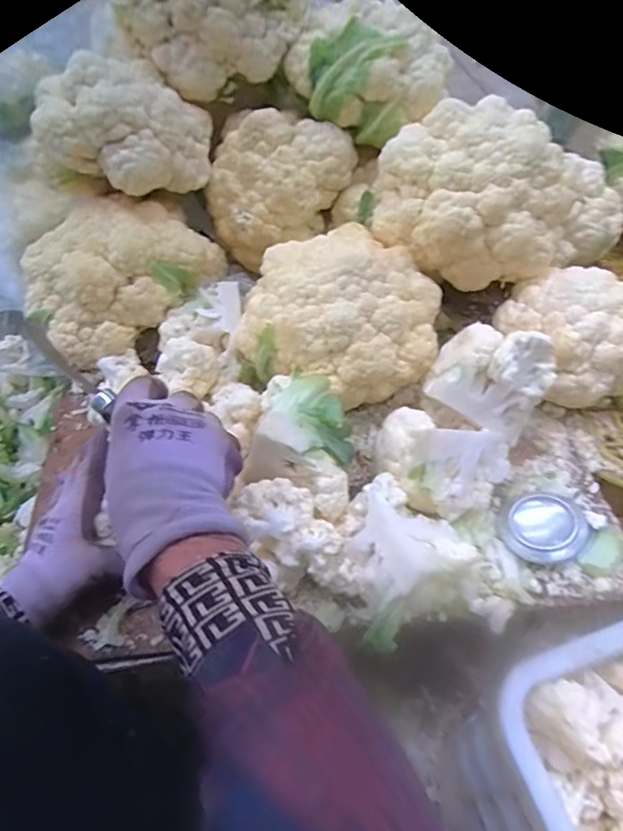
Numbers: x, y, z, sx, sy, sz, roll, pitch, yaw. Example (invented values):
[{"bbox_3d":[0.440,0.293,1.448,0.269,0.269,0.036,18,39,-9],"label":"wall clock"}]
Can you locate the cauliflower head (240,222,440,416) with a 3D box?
[{"bbox_3d":[0.021,-0.098,0.475,0.151,0.085,0.165,-1,52,2],"label":"cauliflower head"}]

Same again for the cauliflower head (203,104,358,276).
[{"bbox_3d":[-0.041,-0.257,0.576,0.140,0.124,0.132,-1,52,2],"label":"cauliflower head"}]

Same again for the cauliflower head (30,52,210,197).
[{"bbox_3d":[-0.190,-0.295,0.517,0.134,0.105,0.154,33,61,25],"label":"cauliflower head"}]

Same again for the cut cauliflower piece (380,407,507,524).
[{"bbox_3d":[0.105,0.034,0.411,0.105,0.066,0.079,14,54,13],"label":"cut cauliflower piece"}]

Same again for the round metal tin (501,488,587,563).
[{"bbox_3d":[0.185,0.088,0.411,0.062,0.031,0.060,-1,52,2],"label":"round metal tin"}]

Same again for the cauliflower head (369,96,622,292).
[{"bbox_3d":[0.159,-0.205,0.480,0.190,0.115,0.140,-12,53,-7],"label":"cauliflower head"}]

